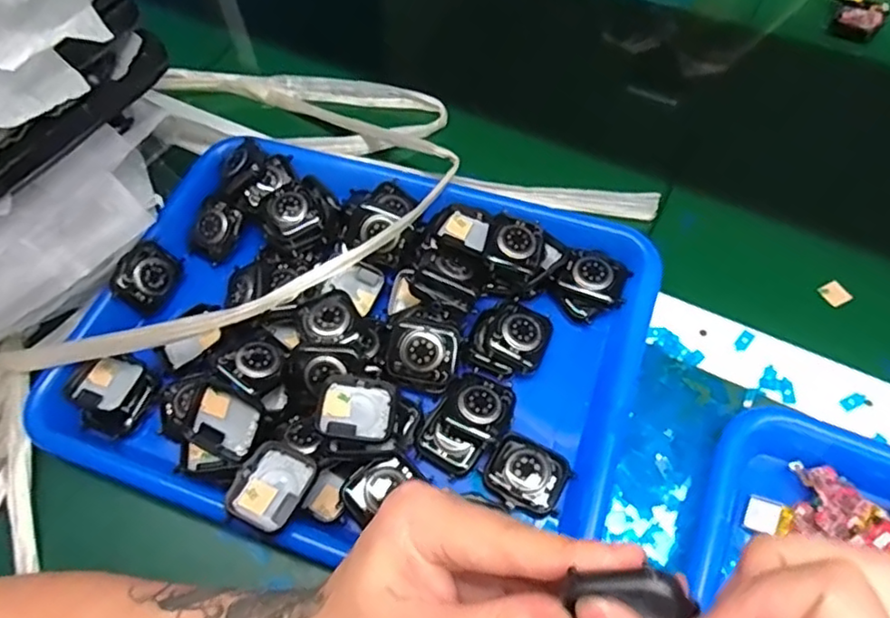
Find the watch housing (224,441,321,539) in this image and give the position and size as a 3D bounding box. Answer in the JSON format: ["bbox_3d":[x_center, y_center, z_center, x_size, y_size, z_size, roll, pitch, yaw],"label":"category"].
[{"bbox_3d":[-0.089,0.094,0.320,0.037,0.011,0.043,22,64,16],"label":"watch housing"}]

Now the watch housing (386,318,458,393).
[{"bbox_3d":[-0.014,0.028,0.362,0.040,0.013,0.041,7,89,2],"label":"watch housing"}]

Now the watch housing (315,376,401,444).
[{"bbox_3d":[-0.048,0.056,0.342,0.042,0.012,0.036,2,60,5],"label":"watch housing"}]

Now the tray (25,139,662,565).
[{"bbox_3d":[-0.052,0.014,0.370,0.322,0.050,0.244,16,63,13],"label":"tray"}]

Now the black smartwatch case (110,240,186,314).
[{"bbox_3d":[-0.196,-0.021,0.405,0.013,0.039,0.044,3,57,35],"label":"black smartwatch case"}]

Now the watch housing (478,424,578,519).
[{"bbox_3d":[0.046,0.090,0.336,0.043,0.008,0.038,30,66,19],"label":"watch housing"}]

